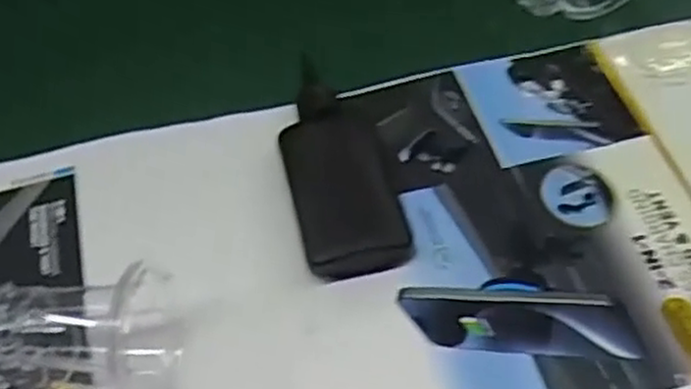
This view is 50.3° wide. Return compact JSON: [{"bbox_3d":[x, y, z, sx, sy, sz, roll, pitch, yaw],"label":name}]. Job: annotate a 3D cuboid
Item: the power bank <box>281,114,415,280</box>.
[{"bbox_3d":[0.000,-0.001,0.394,0.056,0.016,0.100,-12,56,-8],"label":"power bank"}]

